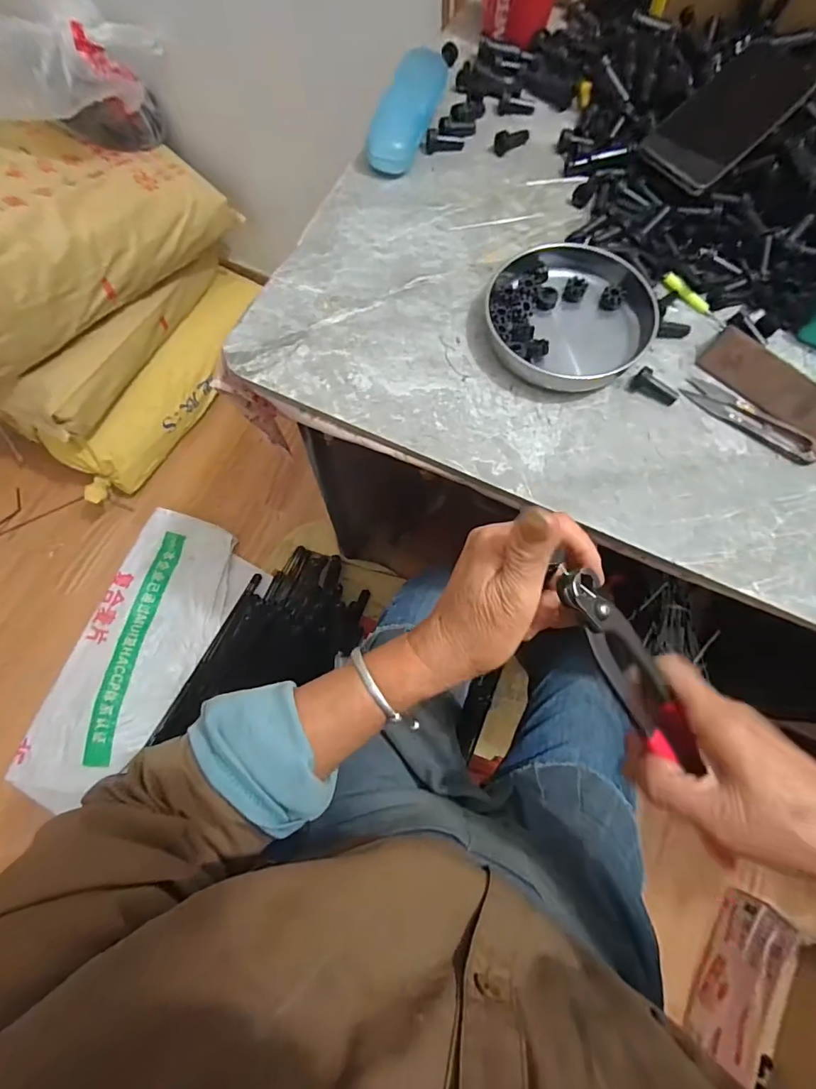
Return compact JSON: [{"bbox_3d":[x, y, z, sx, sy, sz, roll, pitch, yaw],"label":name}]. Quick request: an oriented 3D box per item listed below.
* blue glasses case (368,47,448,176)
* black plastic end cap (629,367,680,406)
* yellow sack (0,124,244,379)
[{"bbox_3d":[0.002,-0.435,0.478,0.049,0.034,0.153,19,74,4],"label":"blue glasses case"},{"bbox_3d":[0.207,-0.130,0.398,0.038,0.014,0.015,30,75,8],"label":"black plastic end cap"},{"bbox_3d":[-0.652,-0.532,0.855,0.241,0.235,0.683,37,58,9],"label":"yellow sack"}]

